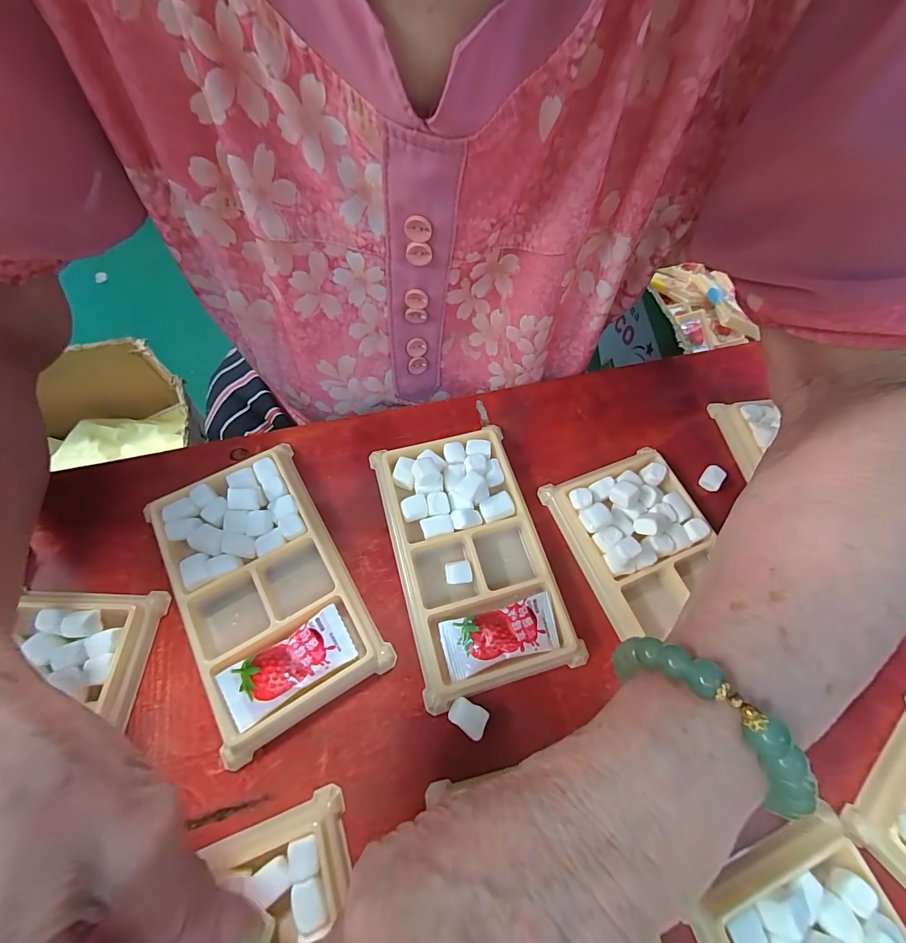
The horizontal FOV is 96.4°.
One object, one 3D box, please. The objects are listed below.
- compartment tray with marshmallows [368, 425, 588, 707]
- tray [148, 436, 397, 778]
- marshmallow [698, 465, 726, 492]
[{"bbox_3d":[0.007,0.039,0.211,0.073,0.021,0.133,-14,65,-9],"label":"compartment tray with marshmallows"},{"bbox_3d":[-0.097,0.054,0.203,0.080,0.013,0.133,-28,68,-15],"label":"tray"},{"bbox_3d":[0.156,0.004,0.243,0.011,0.008,0.015,35,67,14],"label":"marshmallow"}]

